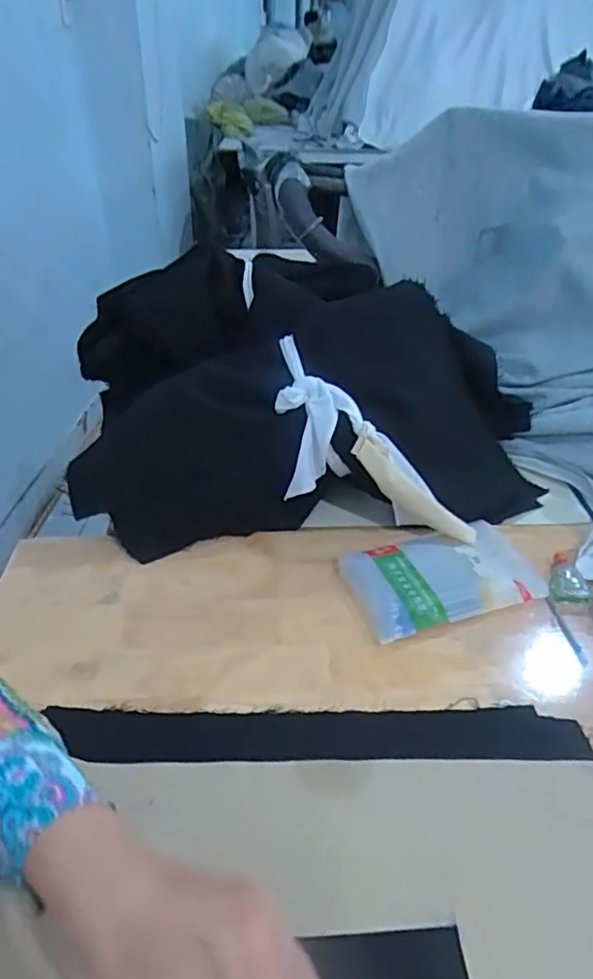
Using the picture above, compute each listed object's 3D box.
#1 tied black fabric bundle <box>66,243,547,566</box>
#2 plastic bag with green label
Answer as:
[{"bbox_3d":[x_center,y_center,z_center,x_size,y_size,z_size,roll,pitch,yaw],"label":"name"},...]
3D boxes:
[{"bbox_3d":[0.002,-0.126,0.752,0.540,0.188,0.418,-4,36,-8],"label":"tied black fabric bundle"},{"bbox_3d":[0.136,0.082,0.598,0.174,0.022,0.104,-11,37,-17],"label":"plastic bag with green label"}]

